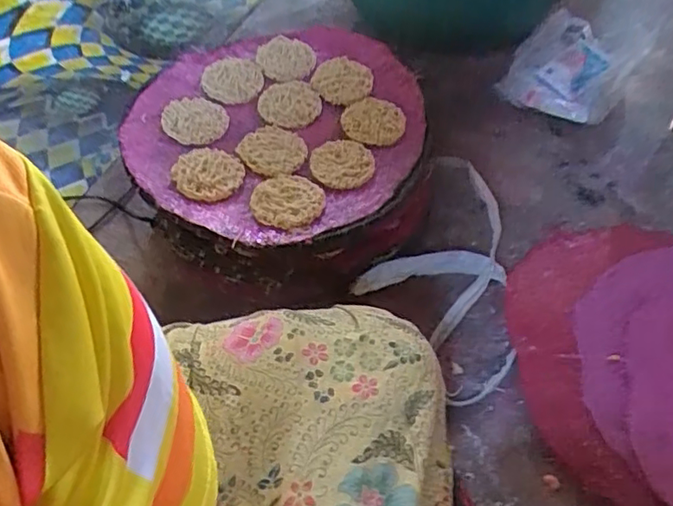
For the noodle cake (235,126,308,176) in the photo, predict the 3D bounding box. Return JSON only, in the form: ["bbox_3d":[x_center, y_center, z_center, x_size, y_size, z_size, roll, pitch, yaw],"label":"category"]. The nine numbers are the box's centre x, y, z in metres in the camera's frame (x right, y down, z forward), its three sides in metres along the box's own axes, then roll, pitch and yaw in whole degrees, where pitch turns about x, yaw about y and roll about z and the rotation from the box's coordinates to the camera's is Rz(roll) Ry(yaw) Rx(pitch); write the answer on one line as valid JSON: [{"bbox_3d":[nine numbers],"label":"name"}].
[{"bbox_3d":[-0.073,-0.120,0.688,0.074,0.012,0.079,0,53,0],"label":"noodle cake"}]

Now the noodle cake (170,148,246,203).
[{"bbox_3d":[-0.140,-0.090,0.655,0.070,0.008,0.076,19,55,14],"label":"noodle cake"}]

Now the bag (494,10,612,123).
[{"bbox_3d":[0.356,-0.293,0.932,0.157,0.068,0.205,23,56,16],"label":"bag"}]

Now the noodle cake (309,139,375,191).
[{"bbox_3d":[0.009,-0.099,0.674,0.072,0.015,0.060,-22,56,-16],"label":"noodle cake"}]

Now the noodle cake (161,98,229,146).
[{"bbox_3d":[-0.167,-0.158,0.706,0.070,0.011,0.073,0,53,0],"label":"noodle cake"}]

